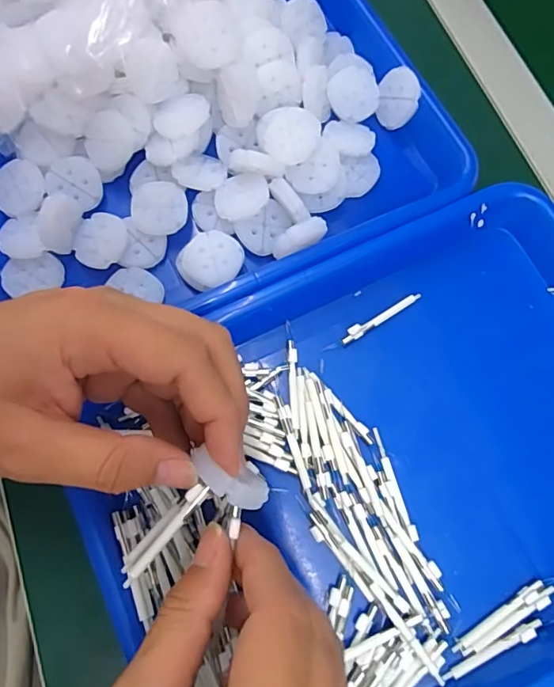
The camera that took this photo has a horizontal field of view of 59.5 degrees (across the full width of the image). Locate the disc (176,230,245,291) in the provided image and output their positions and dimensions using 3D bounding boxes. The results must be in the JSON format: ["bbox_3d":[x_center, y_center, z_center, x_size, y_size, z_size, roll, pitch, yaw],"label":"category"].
[{"bbox_3d":[-0.042,-0.052,0.307,0.035,0.009,0.039,42,78,10],"label":"disc"}]

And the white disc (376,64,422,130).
[{"bbox_3d":[0.085,-0.172,0.339,0.030,0.007,0.037,9,104,40],"label":"white disc"}]

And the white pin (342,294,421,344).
[{"bbox_3d":[0.066,-0.017,0.307,0.058,0.004,0.008,-30,77,-9],"label":"white pin"}]

